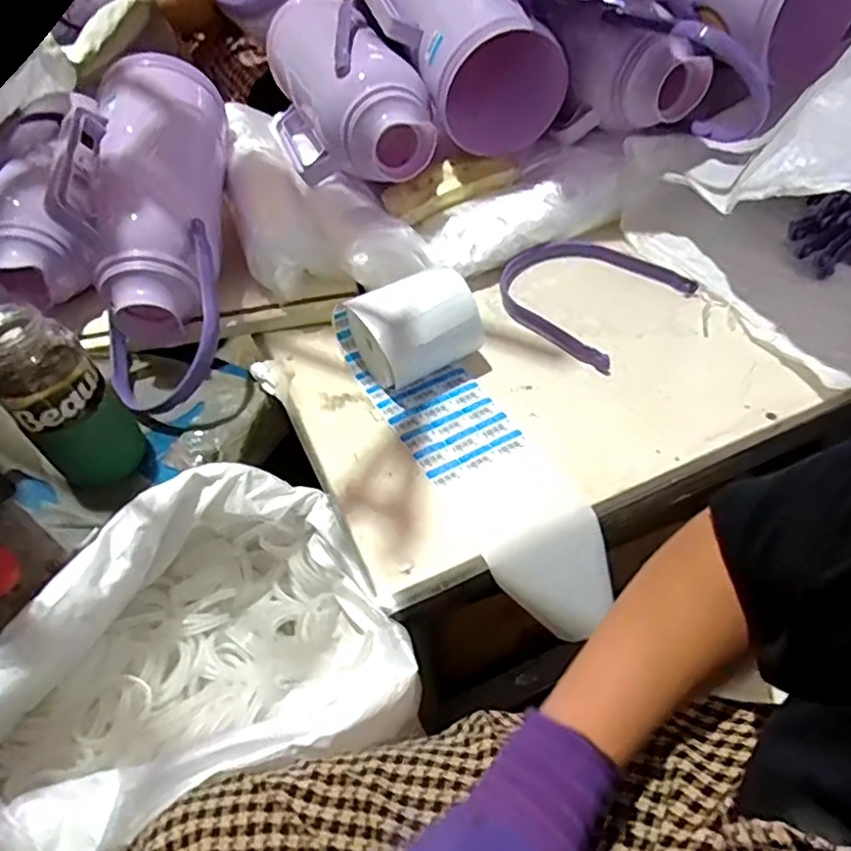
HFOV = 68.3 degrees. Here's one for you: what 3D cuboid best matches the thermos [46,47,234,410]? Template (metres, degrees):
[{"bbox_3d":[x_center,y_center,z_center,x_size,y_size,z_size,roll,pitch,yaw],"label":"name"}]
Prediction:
[{"bbox_3d":[-0.324,-0.250,0.738,0.170,0.131,0.468,-1,73,-17],"label":"thermos"}]

